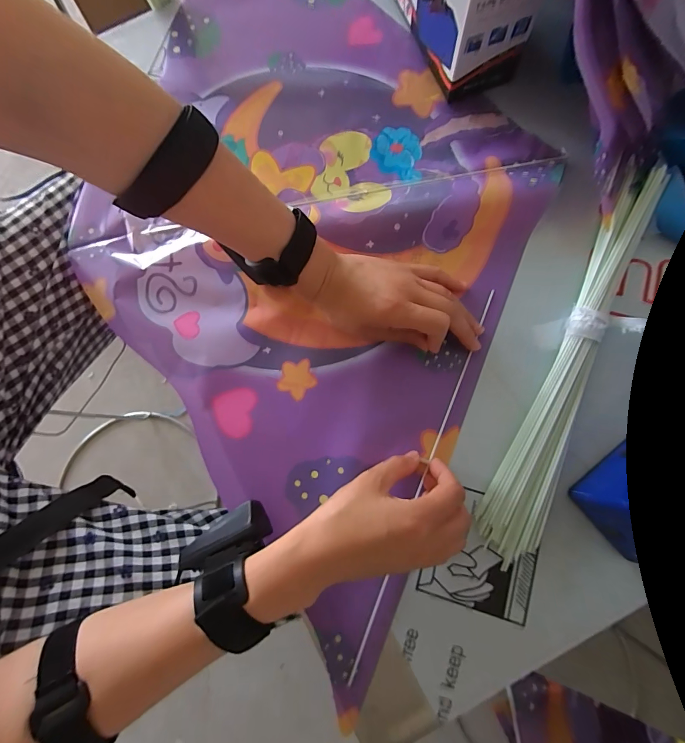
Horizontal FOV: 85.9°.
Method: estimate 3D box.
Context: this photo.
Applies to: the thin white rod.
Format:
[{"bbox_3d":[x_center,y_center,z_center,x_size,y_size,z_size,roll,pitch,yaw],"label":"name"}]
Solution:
[{"bbox_3d":[0.075,0.090,0.329,0.005,0.010,0.361,22,81,5],"label":"thin white rod"}]

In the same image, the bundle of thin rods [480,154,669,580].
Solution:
[{"bbox_3d":[0.204,-0.017,0.331,0.051,0.025,0.373,23,81,7],"label":"bundle of thin rods"}]

